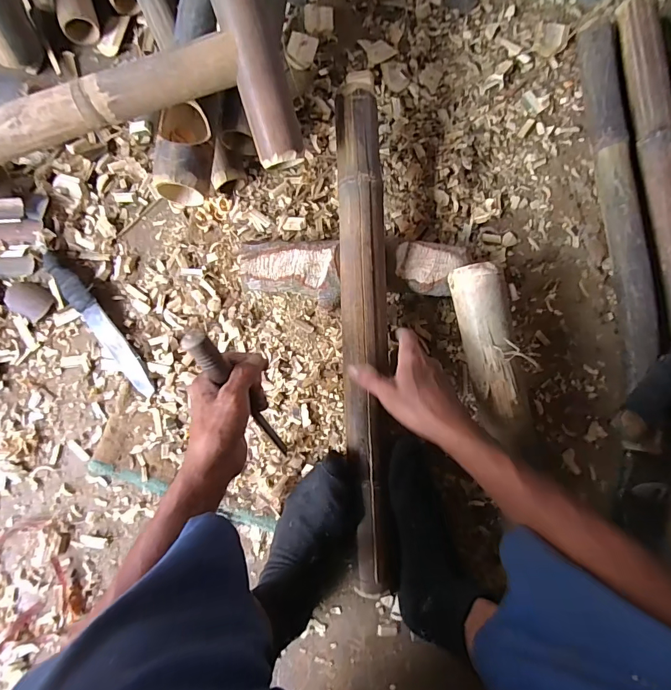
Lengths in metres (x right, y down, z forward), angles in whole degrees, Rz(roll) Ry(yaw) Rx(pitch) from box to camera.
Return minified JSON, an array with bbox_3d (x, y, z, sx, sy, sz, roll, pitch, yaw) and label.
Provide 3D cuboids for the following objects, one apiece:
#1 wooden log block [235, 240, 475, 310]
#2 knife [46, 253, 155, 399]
[{"bbox_3d":[0.031,-0.102,0.577,0.322,0.058,0.088,-1,81,-2],"label":"wooden log block"},{"bbox_3d":[-0.342,-0.029,0.581,0.033,0.016,0.250,-38,85,-6],"label":"knife"}]

